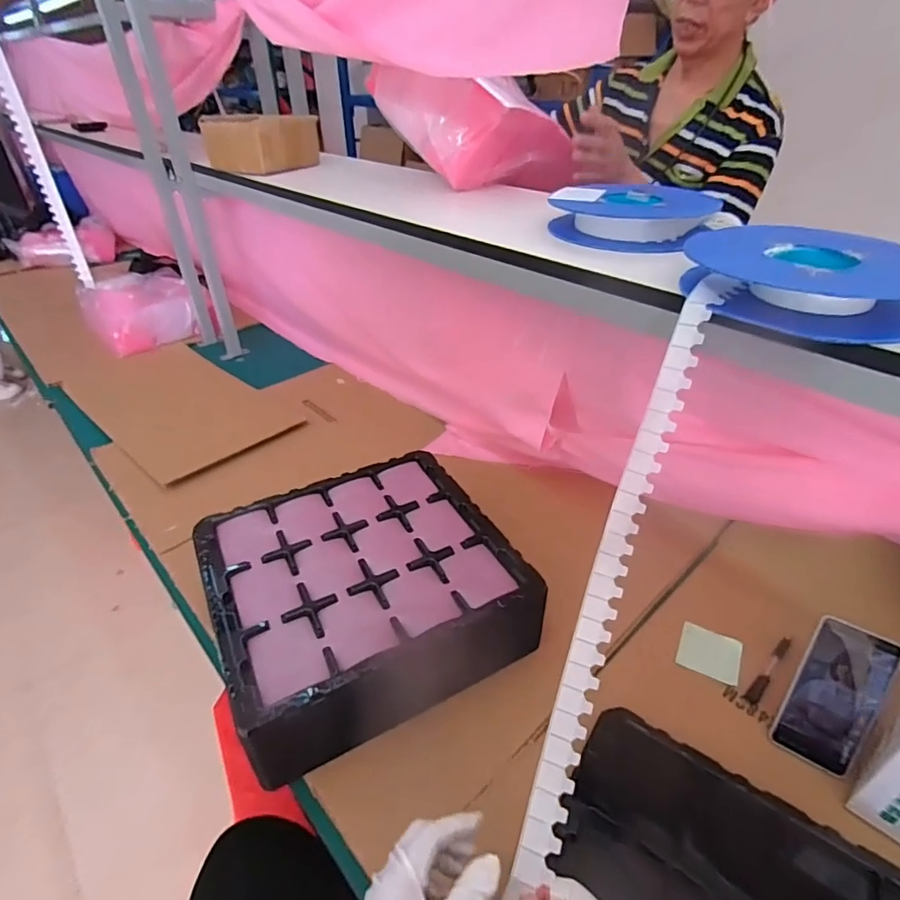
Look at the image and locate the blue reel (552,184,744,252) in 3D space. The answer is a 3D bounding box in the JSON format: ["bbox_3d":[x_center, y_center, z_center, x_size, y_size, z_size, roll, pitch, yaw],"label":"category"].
[{"bbox_3d":[0.244,-0.307,0.680,0.196,0.053,0.186,-27,44,-30],"label":"blue reel"}]

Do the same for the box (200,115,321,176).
[{"bbox_3d":[-0.384,-0.639,1.083,0.167,0.092,0.173,17,40,22],"label":"box"}]

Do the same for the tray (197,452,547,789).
[{"bbox_3d":[-0.113,0.188,0.717,0.376,0.106,0.376,-19,41,-23],"label":"tray"}]

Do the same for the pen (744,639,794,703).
[{"bbox_3d":[0.427,0.290,0.695,0.128,0.007,0.016,-29,46,-32],"label":"pen"}]

